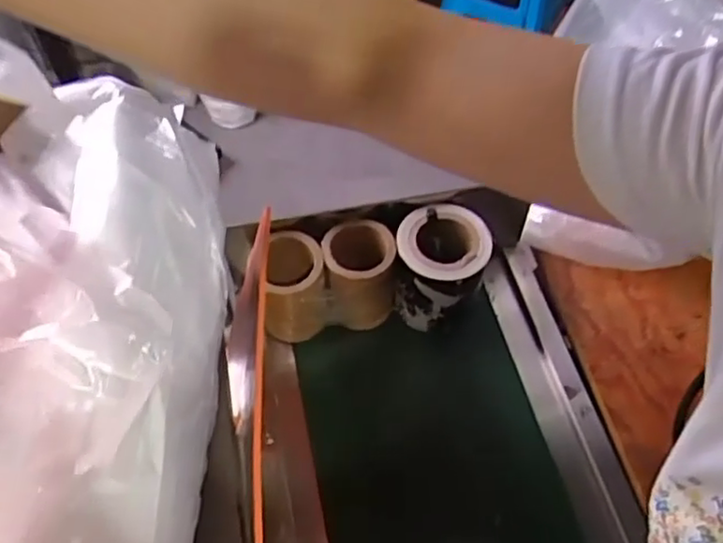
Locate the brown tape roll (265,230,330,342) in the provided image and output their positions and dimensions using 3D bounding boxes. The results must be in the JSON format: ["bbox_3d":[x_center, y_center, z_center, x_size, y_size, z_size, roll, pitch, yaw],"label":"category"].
[{"bbox_3d":[-0.092,0.024,0.885,0.091,0.138,0.092,-6,56,-5],"label":"brown tape roll"}]

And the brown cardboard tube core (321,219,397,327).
[{"bbox_3d":[-0.002,0.009,0.900,0.099,0.142,0.094,-5,56,-5],"label":"brown cardboard tube core"}]

